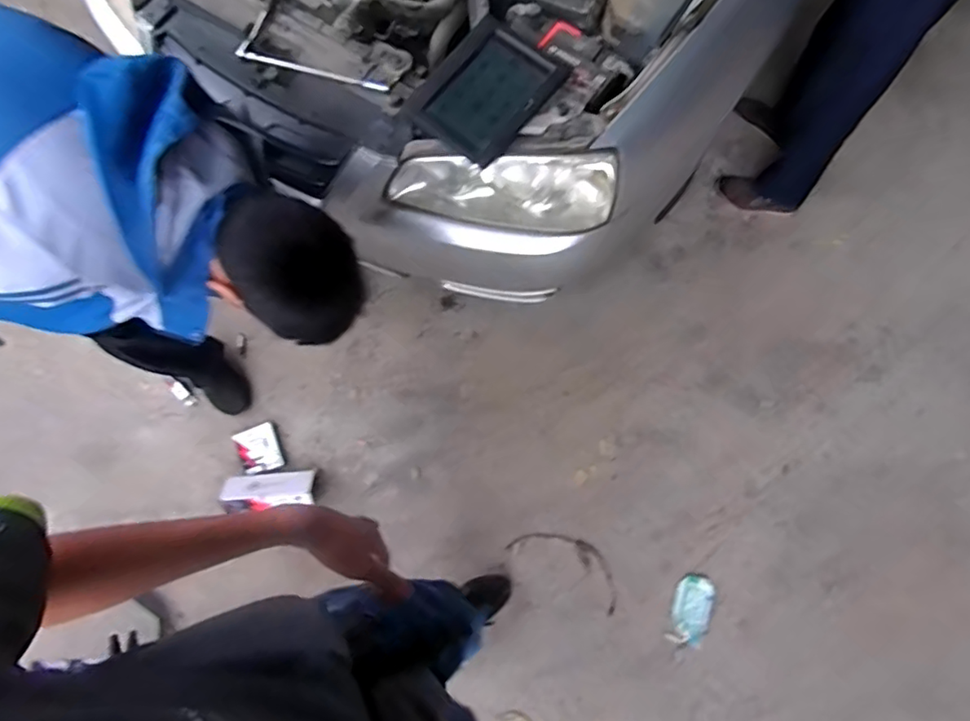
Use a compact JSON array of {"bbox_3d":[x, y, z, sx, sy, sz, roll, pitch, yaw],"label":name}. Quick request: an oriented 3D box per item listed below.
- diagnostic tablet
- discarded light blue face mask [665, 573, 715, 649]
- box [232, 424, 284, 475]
[{"bbox_3d":[-0.001,-0.511,1.057,0.217,0.031,0.246,37,92,5],"label":"diagnostic tablet"},{"bbox_3d":[0.526,0.632,1.412,0.095,0.016,0.175,20,70,5],"label":"discarded light blue face mask"},{"bbox_3d":[-0.595,0.236,1.474,0.105,0.041,0.129,-26,73,-11],"label":"box"}]

